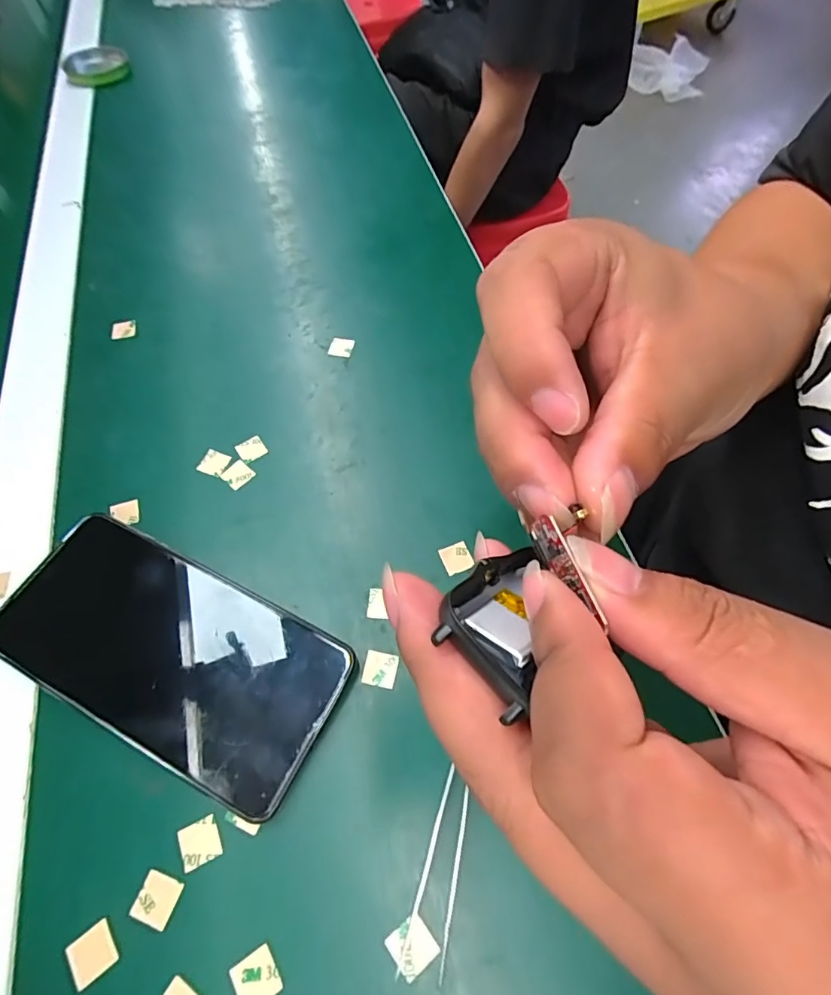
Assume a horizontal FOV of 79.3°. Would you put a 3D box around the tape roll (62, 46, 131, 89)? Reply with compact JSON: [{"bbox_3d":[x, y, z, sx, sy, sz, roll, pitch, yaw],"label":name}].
[{"bbox_3d":[-0.353,-0.478,0.553,0.067,0.012,0.070,-1,61,1],"label":"tape roll"}]

